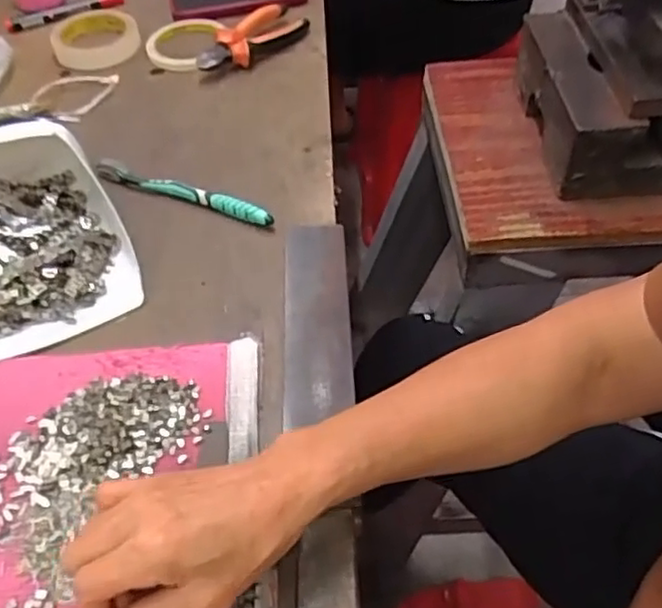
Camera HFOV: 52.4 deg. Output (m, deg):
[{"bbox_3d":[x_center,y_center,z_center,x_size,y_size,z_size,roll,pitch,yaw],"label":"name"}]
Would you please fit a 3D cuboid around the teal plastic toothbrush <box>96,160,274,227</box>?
[{"bbox_3d":[-0.133,-0.102,0.599,0.181,0.013,0.015,18,53,19],"label":"teal plastic toothbrush"}]

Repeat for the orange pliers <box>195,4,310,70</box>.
[{"bbox_3d":[-0.090,-0.299,0.754,0.061,0.028,0.145,34,60,28],"label":"orange pliers"}]

